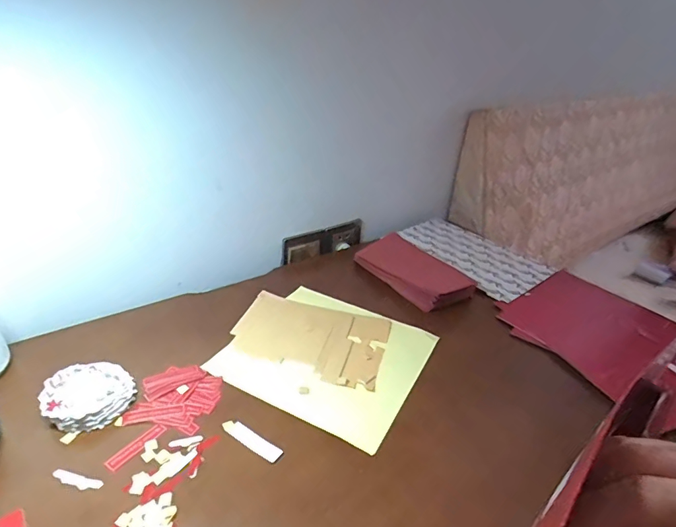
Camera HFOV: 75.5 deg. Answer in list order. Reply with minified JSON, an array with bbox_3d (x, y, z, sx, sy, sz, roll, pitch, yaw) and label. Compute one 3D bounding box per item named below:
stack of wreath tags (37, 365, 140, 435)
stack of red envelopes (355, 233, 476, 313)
[{"bbox_3d":[-0.253,0.135,0.446,0.081,0.021,0.071,-3,30,-12],"label":"stack of wreath tags"},{"bbox_3d":[0.125,0.006,0.702,0.112,0.038,0.187,-21,38,-37],"label":"stack of red envelopes"}]

